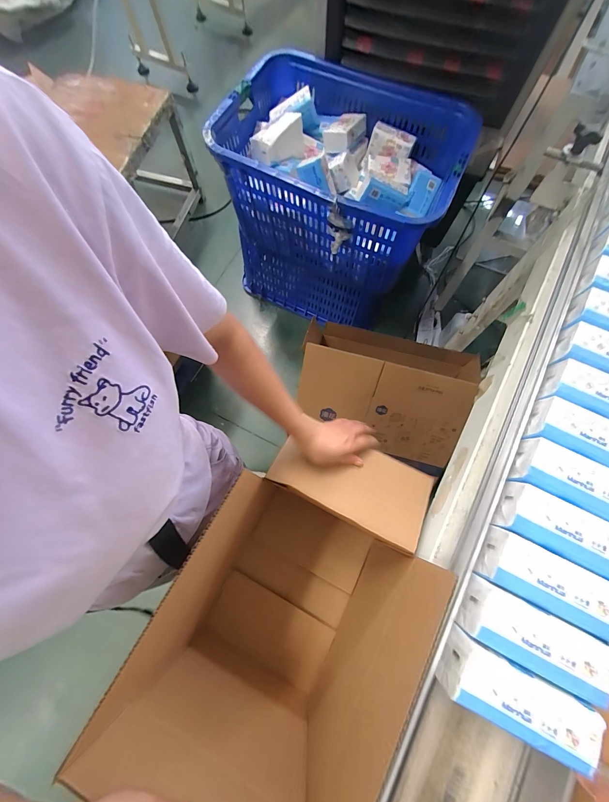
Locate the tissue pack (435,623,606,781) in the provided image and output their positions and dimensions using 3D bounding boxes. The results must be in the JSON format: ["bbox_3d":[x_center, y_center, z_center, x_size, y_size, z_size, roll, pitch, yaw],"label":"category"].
[{"bbox_3d":[0.224,0.315,0.328,0.143,0.041,0.058,27,75,8],"label":"tissue pack"}]

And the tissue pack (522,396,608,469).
[{"bbox_3d":[0.363,0.054,0.385,0.139,0.037,0.058,28,75,8],"label":"tissue pack"}]

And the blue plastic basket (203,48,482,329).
[{"bbox_3d":[0.096,-0.650,1.175,0.697,0.703,0.465,24,75,7],"label":"blue plastic basket"}]

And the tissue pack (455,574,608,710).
[{"bbox_3d":[0.254,0.263,0.340,0.142,0.039,0.060,26,75,7],"label":"tissue pack"}]

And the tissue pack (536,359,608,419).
[{"bbox_3d":[0.391,0.002,0.397,0.138,0.036,0.059,28,75,8],"label":"tissue pack"}]

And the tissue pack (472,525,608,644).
[{"bbox_3d":[0.281,0.209,0.353,0.140,0.038,0.062,26,75,7],"label":"tissue pack"}]

